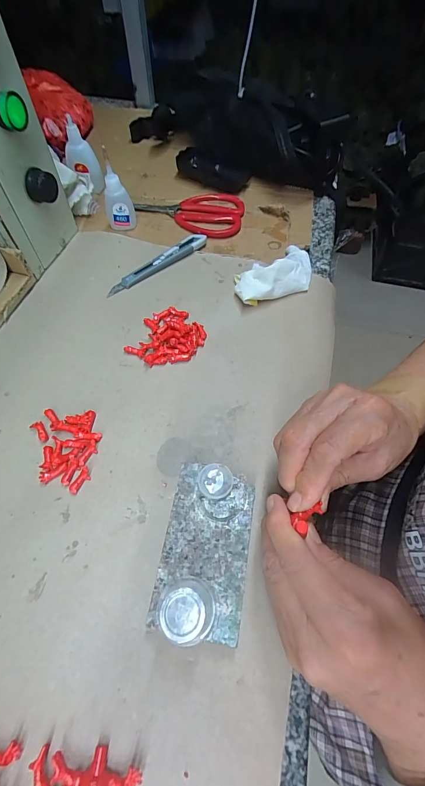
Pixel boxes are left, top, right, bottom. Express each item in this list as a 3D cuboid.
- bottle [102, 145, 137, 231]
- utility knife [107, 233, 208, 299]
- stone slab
[{"bbox_3d":[-0.115,-0.238,0.399,0.029,0.081,0.018,9,61,5],"label":"bottle"},{"bbox_3d":[-0.063,-0.153,0.392,0.135,0.013,0.017,-36,67,-18],"label":"utility knife"},{"bbox_3d":[-0.005,0.112,0.247,0.060,0.019,0.107,9,61,4],"label":"stone slab"}]

